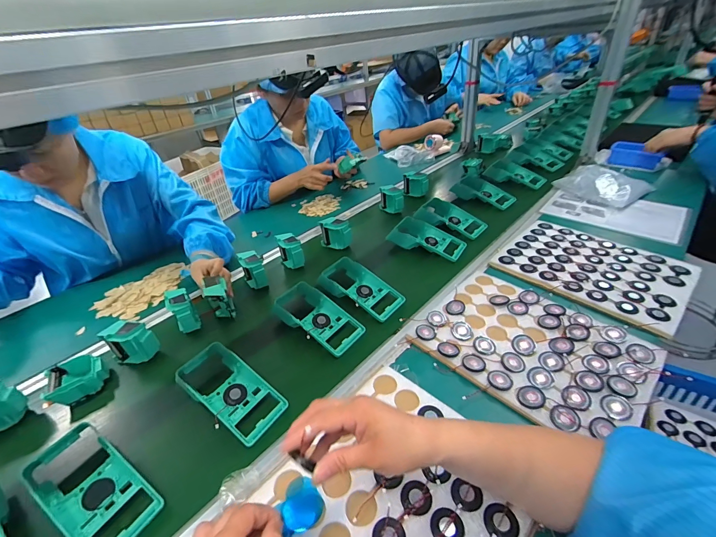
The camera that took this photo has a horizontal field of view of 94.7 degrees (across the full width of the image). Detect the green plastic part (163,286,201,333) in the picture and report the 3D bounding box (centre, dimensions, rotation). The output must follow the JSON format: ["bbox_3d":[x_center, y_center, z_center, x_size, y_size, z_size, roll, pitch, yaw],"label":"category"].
[{"bbox_3d":[-0.345,0.084,0.655,0.047,0.070,0.072,-25,40,-30],"label":"green plastic part"}]

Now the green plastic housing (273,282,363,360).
[{"bbox_3d":[-0.084,0.090,0.631,0.192,0.045,0.092,25,42,35],"label":"green plastic housing"}]

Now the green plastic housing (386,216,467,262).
[{"bbox_3d":[0.174,-0.077,0.834,0.190,0.042,0.092,20,40,30],"label":"green plastic housing"}]

